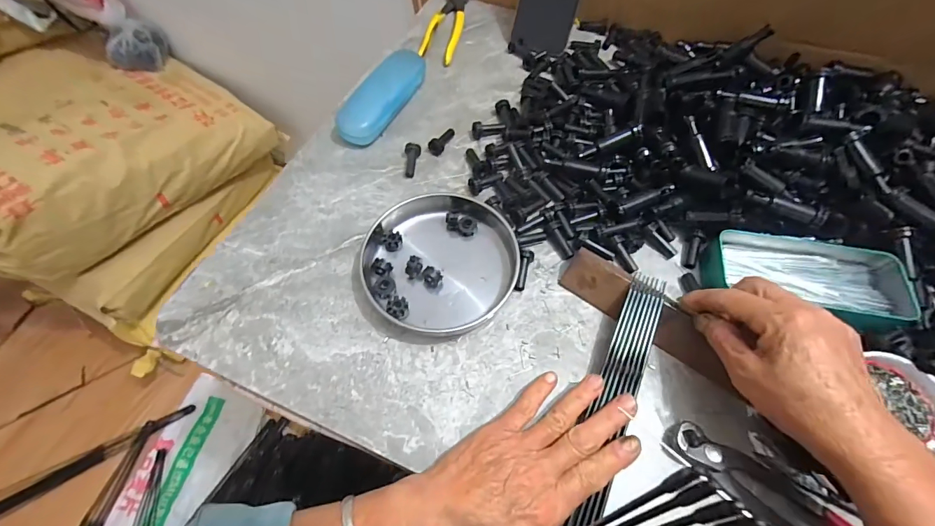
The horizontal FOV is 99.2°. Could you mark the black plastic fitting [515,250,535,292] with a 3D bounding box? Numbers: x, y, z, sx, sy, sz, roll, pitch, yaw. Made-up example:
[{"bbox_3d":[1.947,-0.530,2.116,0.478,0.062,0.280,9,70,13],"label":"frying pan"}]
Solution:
[{"bbox_3d":[0.052,0.007,0.371,0.013,0.014,0.039,13,76,7],"label":"black plastic fitting"}]

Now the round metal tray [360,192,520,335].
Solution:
[{"bbox_3d":[-0.030,-0.008,0.376,0.137,0.021,0.149,0,61,0],"label":"round metal tray"}]

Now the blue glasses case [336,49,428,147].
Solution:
[{"bbox_3d":[-0.099,-0.200,0.473,0.048,0.032,0.154,21,64,12],"label":"blue glasses case"}]

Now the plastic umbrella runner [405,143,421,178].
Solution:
[{"bbox_3d":[-0.061,-0.112,0.435,0.016,0.013,0.042,0,61,1],"label":"plastic umbrella runner"}]

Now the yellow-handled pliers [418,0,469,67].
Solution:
[{"bbox_3d":[-0.029,-0.332,0.549,0.044,0.012,0.160,8,62,5],"label":"yellow-handled pliers"}]

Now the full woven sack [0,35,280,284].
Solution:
[{"bbox_3d":[-0.836,-0.271,0.875,0.407,0.230,0.598,35,67,18],"label":"full woven sack"}]

